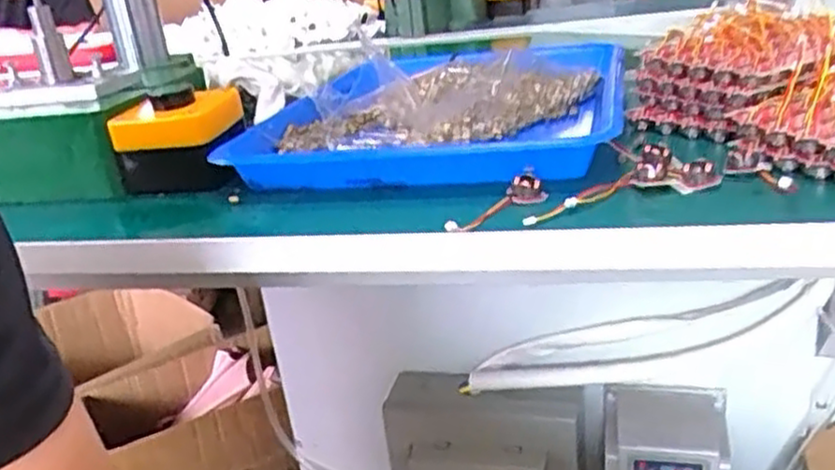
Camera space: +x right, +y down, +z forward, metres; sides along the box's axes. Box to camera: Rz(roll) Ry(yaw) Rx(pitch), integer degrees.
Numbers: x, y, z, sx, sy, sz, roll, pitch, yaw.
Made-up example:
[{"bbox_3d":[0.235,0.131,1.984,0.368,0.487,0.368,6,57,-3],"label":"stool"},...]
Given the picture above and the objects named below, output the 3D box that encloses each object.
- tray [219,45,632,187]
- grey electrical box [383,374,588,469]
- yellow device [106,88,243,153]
[{"bbox_3d":[0.026,-0.106,0.575,0.240,0.044,0.337,0,22,16],"label":"tray"},{"bbox_3d":[0.071,0.241,0.761,0.192,0.187,0.061,-1,22,15],"label":"grey electrical box"},{"bbox_3d":[-0.158,-0.072,0.504,0.086,0.025,0.043,-20,58,-29],"label":"yellow device"}]

